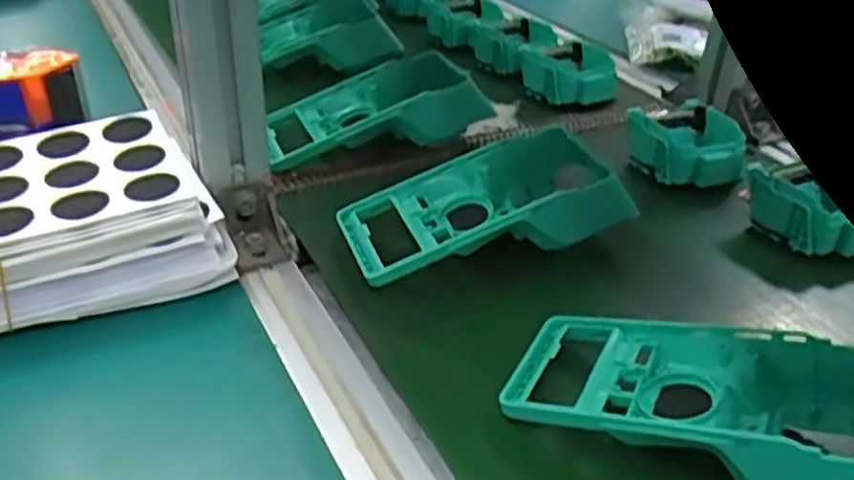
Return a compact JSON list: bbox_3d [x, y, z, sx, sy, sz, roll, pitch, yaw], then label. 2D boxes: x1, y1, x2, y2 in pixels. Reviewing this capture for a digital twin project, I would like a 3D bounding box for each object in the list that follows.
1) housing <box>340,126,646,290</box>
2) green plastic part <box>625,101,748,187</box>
[{"bbox_3d":[0.034,-0.022,0.505,0.182,0.051,0.084,-13,39,-19],"label":"housing"},{"bbox_3d":[0.205,-0.074,0.603,0.085,0.043,0.085,2,36,-1],"label":"green plastic part"}]

